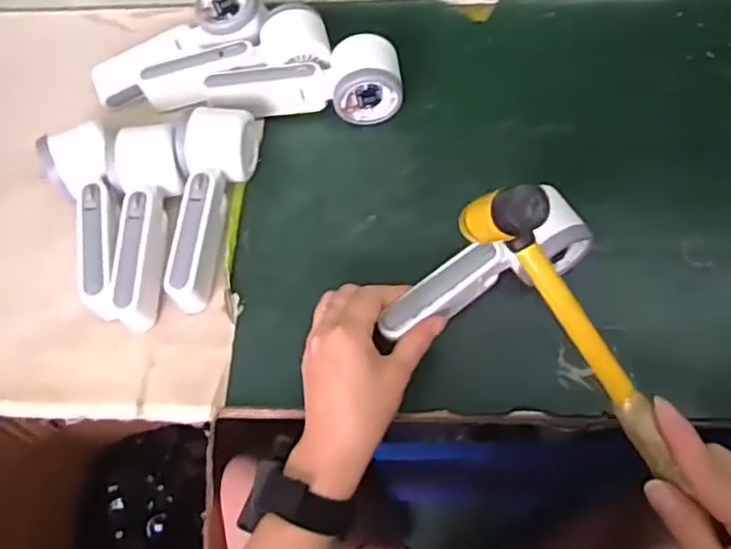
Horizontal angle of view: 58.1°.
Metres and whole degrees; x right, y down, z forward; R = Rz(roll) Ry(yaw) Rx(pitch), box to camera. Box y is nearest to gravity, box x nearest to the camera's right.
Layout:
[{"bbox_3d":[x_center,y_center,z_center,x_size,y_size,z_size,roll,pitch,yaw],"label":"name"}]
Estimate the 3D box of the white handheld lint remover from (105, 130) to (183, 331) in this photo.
[{"bbox_3d":[-0.166,-0.037,0.506,0.056,0.061,0.155,-8,61,0],"label":"white handheld lint remover"}]

